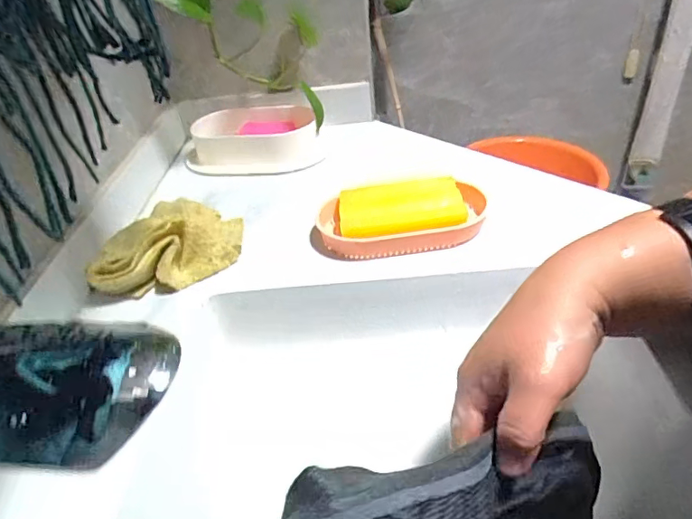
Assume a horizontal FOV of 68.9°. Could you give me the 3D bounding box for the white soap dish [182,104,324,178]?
[{"bbox_3d":[-0.111,-0.142,0.603,0.168,0.041,0.116,-11,37,-5],"label":"white soap dish"}]

